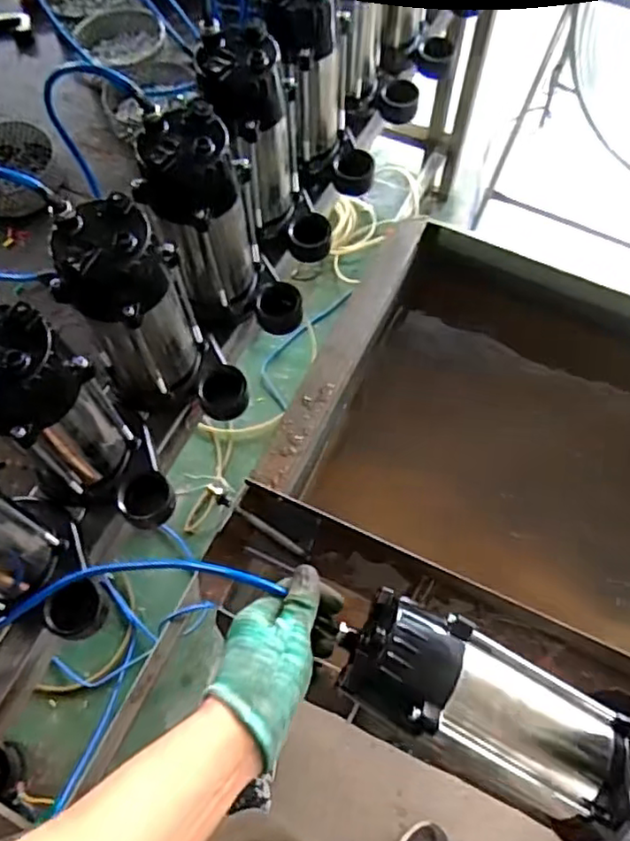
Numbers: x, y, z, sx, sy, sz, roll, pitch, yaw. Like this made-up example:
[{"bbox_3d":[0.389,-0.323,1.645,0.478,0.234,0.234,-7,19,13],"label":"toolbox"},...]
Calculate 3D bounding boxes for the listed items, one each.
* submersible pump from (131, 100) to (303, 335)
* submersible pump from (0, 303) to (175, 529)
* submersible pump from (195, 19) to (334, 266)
[{"bbox_3d":[-0.093,-0.184,0.668,0.107,0.236,0.136,-35,69,-14],"label":"submersible pump"},{"bbox_3d":[-0.210,0.005,0.578,0.150,0.228,0.096,20,67,10],"label":"submersible pump"},{"bbox_3d":[-0.053,-0.295,0.723,0.098,0.244,0.142,-29,68,-12],"label":"submersible pump"}]

